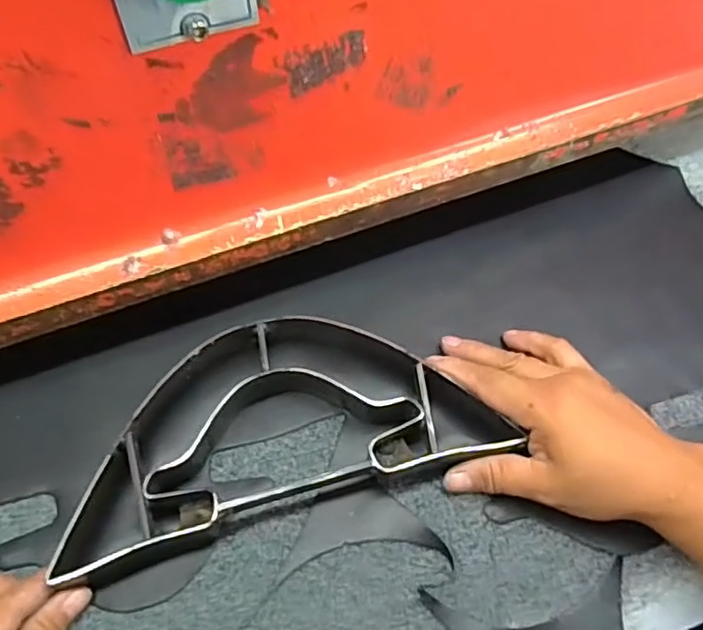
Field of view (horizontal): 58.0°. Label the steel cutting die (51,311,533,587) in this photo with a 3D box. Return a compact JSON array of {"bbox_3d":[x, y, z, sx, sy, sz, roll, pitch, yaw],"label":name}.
[{"bbox_3d":[-0.044,0.063,0.386,0.253,0.039,0.117,-14,63,-9],"label":"steel cutting die"}]

